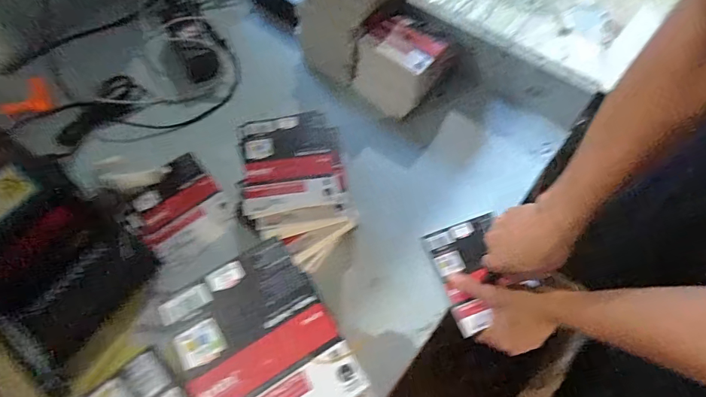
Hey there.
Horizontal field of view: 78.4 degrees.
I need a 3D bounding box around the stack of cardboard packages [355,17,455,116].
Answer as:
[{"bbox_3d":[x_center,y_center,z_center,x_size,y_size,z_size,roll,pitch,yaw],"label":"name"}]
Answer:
[{"bbox_3d":[0.081,-0.199,0.644,0.110,0.098,0.126,41,68,18],"label":"stack of cardboard packages"}]

